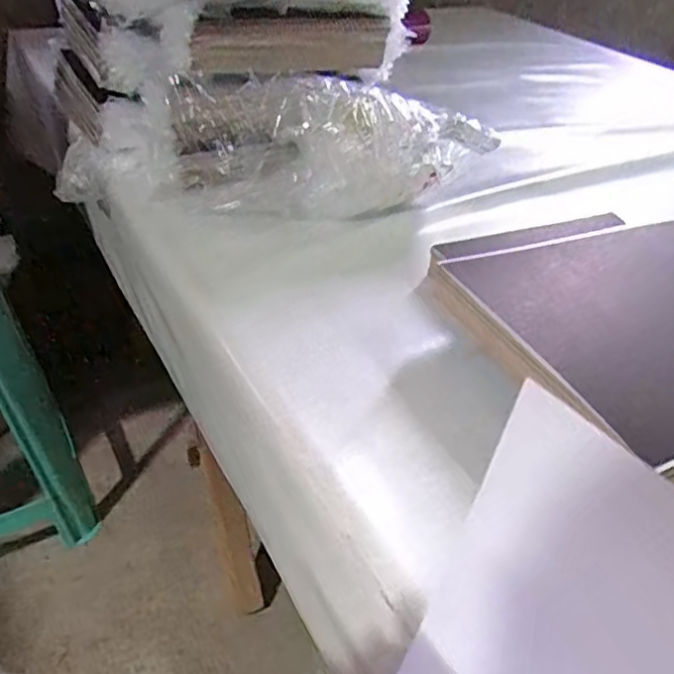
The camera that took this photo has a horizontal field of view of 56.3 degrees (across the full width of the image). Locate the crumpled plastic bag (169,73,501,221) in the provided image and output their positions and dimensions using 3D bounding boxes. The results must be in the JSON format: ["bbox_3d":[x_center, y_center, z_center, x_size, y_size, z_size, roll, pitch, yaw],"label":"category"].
[{"bbox_3d":[-0.004,-0.213,0.727,0.359,0.144,0.078,-2,39,-8],"label":"crumpled plastic bag"}]

